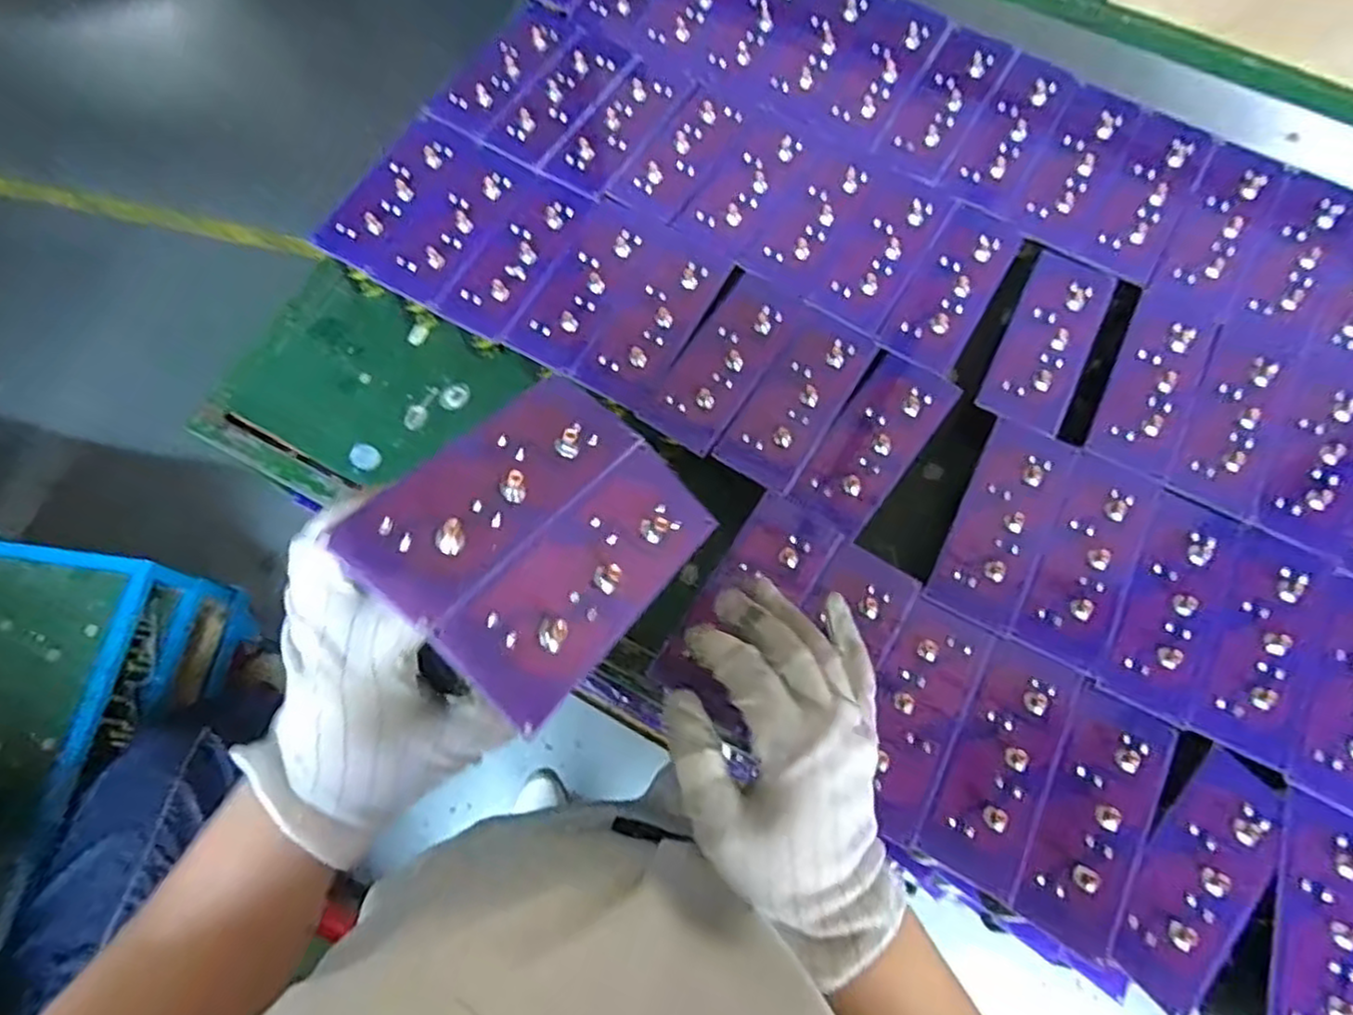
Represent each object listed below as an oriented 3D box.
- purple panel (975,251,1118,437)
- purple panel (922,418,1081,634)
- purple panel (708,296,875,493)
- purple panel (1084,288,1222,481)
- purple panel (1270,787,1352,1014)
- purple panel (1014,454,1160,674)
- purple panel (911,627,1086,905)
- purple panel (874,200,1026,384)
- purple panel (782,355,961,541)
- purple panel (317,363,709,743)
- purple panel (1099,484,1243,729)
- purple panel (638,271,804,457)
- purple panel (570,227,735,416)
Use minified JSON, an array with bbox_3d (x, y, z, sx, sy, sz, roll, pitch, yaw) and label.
[{"bbox_3d":[0.254,-0.114,0.488,0.055,0.004,0.137,26,72,9],"label":"purple panel"},{"bbox_3d":[0.205,0.008,0.446,0.055,0.005,0.134,27,72,9],"label":"purple panel"},{"bbox_3d":[0.080,-0.074,0.473,0.058,0.004,0.130,29,73,10],"label":"purple panel"},{"bbox_3d":[0.320,-0.084,0.475,0.056,0.005,0.134,26,72,9],"label":"purple panel"},{"bbox_3d":[0.336,0.220,0.362,0.057,0.011,0.131,28,64,8],"label":"purple panel"},{"bbox_3d":[0.253,0.031,0.439,0.053,0.005,0.137,28,72,9],"label":"purple panel"},{"bbox_3d":[0.180,0.138,0.392,0.054,0.004,0.132,28,66,12],"label":"purple panel"},{"bbox_3d":[0.195,-0.157,0.501,0.055,0.005,0.139,30,73,10],"label":"purple panel"},{"bbox_3d":[0.128,-0.044,0.460,0.055,0.004,0.130,36,74,12],"label":"purple panel"},{"bbox_3d":[-0.051,0.008,0.298,0.104,0.009,0.134,45,51,-2],"label":"purple panel"},{"bbox_3d":[0.300,0.057,0.430,0.053,0.005,0.134,28,72,9],"label":"purple panel"},{"bbox_3d":[0.033,-0.100,0.481,0.053,0.005,0.134,31,73,10],"label":"purple panel"},{"bbox_3d":[-0.015,-0.130,0.490,0.056,0.004,0.135,29,72,6],"label":"purple panel"}]

